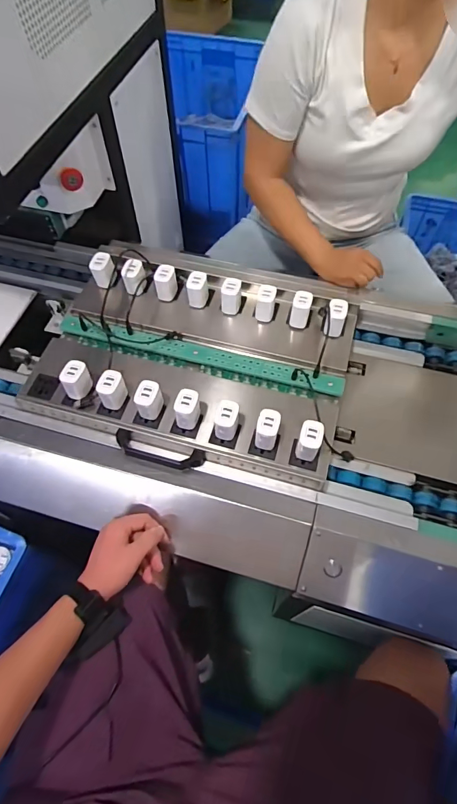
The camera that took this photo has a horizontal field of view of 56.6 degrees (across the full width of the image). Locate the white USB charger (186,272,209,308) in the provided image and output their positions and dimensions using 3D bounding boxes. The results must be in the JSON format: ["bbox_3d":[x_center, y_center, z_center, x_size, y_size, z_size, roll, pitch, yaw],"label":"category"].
[{"bbox_3d":[-0.053,-0.195,0.738,0.032,0.053,0.042,3,60,3],"label":"white USB charger"}]

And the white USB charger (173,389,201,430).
[{"bbox_3d":[-0.059,0.012,0.622,0.033,0.057,0.043,3,60,3],"label":"white USB charger"}]

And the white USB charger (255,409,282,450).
[{"bbox_3d":[0.055,0.041,0.603,0.030,0.043,0.046,10,61,6],"label":"white USB charger"}]

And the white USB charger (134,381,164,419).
[{"bbox_3d":[-0.118,-0.002,0.634,0.032,0.052,0.040,18,62,11],"label":"white USB charger"}]

